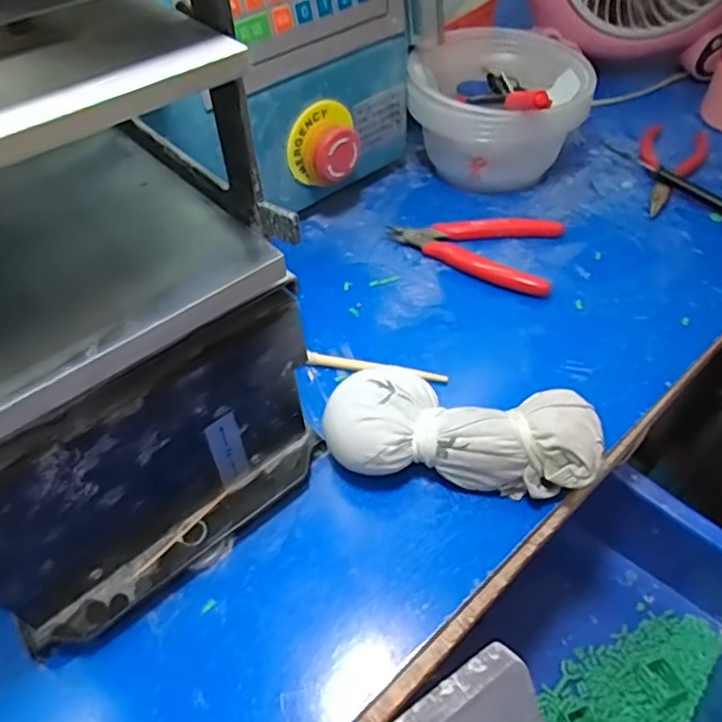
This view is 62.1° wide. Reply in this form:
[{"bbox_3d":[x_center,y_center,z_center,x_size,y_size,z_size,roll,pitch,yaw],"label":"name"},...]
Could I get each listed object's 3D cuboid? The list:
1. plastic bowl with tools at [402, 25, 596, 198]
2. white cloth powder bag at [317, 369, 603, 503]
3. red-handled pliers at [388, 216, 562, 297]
[{"bbox_3d":[0.104,-0.192,0.471,0.125,0.084,0.116,30,57,25],"label":"plastic bowl with tools"},{"bbox_3d":[0.050,0.037,0.305,0.133,0.043,0.050,4,50,6],"label":"white cloth powder bag"},{"bbox_3d":[0.078,-0.083,0.425,0.118,0.014,0.070,12,51,12],"label":"red-handled pliers"}]

